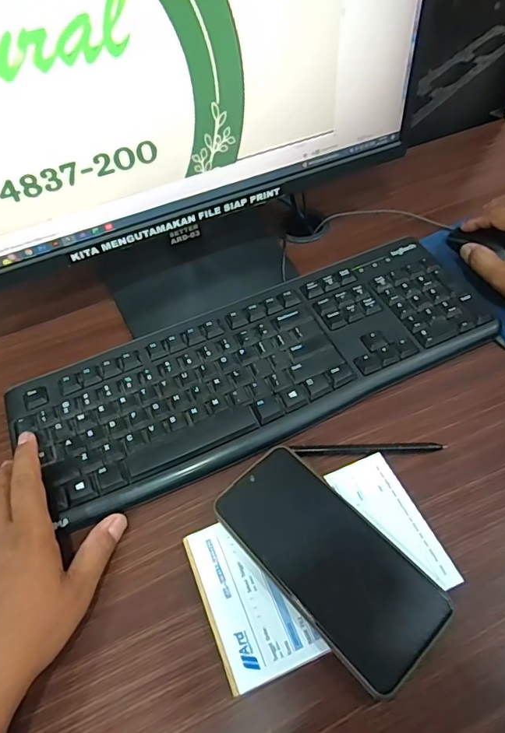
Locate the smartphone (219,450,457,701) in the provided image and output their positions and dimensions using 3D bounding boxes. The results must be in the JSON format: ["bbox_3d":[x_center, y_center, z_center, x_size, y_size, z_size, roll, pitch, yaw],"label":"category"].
[{"bbox_3d":[0.051,0.132,0.332,0.075,0.017,0.161,-37,57,-21],"label":"smartphone"}]

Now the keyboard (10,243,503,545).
[{"bbox_3d":[0.009,-0.003,0.436,0.416,0.024,0.151,-23,53,-11],"label":"keyboard"}]

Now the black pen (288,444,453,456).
[{"bbox_3d":[0.095,0.067,0.386,0.122,0.005,0.008,-3,52,3],"label":"black pen"}]

